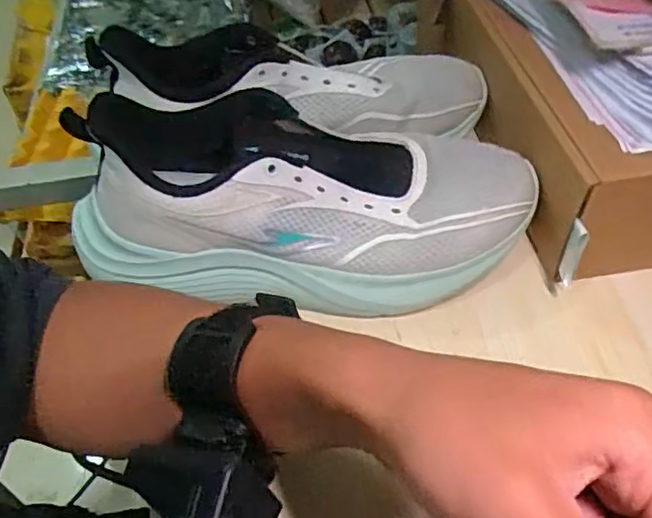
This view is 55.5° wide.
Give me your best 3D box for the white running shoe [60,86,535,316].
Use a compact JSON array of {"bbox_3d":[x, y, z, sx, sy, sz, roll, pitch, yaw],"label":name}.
[{"bbox_3d":[-0.013,-0.037,0.368,0.275,0.097,0.096,-3,49,0],"label":"white running shoe"}]

